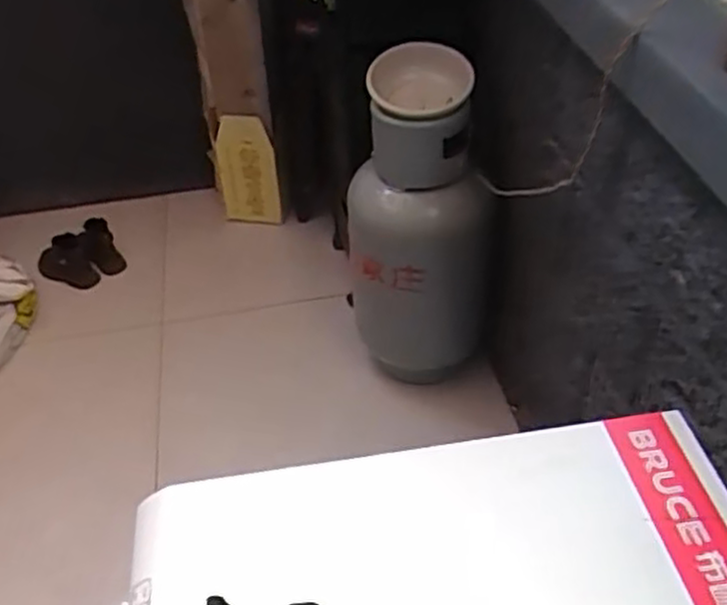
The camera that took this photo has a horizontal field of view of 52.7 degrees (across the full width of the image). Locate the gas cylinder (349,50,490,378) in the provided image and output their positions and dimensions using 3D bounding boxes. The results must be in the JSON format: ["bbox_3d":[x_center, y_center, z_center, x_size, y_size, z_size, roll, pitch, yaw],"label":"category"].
[{"bbox_3d":[0.106,-0.141,1.565,0.269,0.690,0.300,-6,44,-4],"label":"gas cylinder"}]

